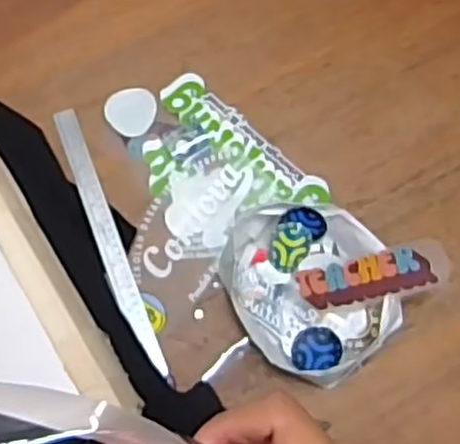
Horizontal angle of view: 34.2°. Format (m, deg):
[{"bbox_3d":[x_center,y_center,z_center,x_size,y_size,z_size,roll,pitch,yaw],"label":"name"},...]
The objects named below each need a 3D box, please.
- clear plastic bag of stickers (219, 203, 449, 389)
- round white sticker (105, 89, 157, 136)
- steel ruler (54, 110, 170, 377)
[{"bbox_3d":[0.094,0.073,0.798,0.221,0.059,0.173,23,75,6],"label":"clear plastic bag of stickers"},{"bbox_3d":[-0.116,-0.132,0.881,0.059,0.004,0.056,0,78,1],"label":"round white sticker"},{"bbox_3d":[-0.137,0.017,0.831,0.027,0.010,0.321,-21,73,-5],"label":"steel ruler"}]

